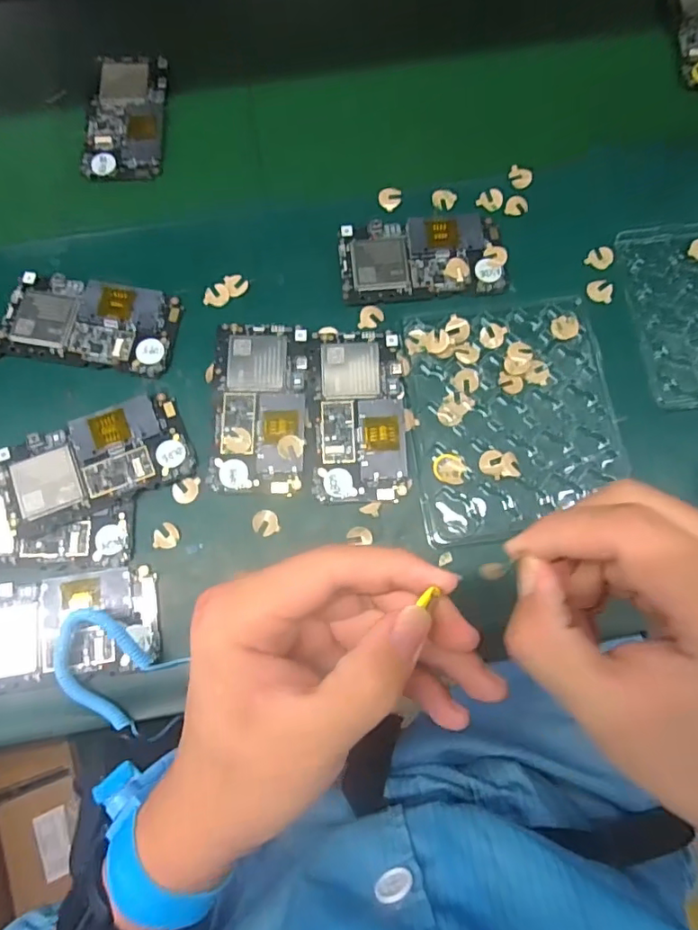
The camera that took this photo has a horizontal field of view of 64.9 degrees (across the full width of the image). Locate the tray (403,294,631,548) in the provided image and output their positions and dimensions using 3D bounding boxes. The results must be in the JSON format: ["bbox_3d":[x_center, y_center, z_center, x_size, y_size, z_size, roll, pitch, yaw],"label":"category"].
[{"bbox_3d":[0.117,-0.036,0.393,0.143,0.010,0.167,-7,75,-1],"label":"tray"}]

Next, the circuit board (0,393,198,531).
[{"bbox_3d":[-0.174,-0.005,0.377,0.123,0.011,0.064,-21,76,-5],"label":"circuit board"}]

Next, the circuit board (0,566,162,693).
[{"bbox_3d":[-0.188,0.106,0.355,0.125,0.004,0.066,-8,75,-2],"label":"circuit board"}]

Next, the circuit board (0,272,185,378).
[{"bbox_3d":[-0.191,-0.105,0.407,0.124,0.004,0.068,9,76,3],"label":"circuit board"}]

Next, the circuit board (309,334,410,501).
[{"bbox_3d":[0.007,-0.036,0.389,0.064,0.006,0.124,-2,75,0],"label":"circuit board"}]

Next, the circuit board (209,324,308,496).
[{"bbox_3d":[-0.064,-0.042,0.391,0.065,0.004,0.124,0,75,0],"label":"circuit board"}]

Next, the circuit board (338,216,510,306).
[{"bbox_3d":[0.056,-0.159,0.420,0.125,0.007,0.066,-5,75,-1],"label":"circuit board"}]

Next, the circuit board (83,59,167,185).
[{"bbox_3d":[-0.189,-0.300,0.468,0.067,0.005,0.123,1,75,1],"label":"circuit board"}]

